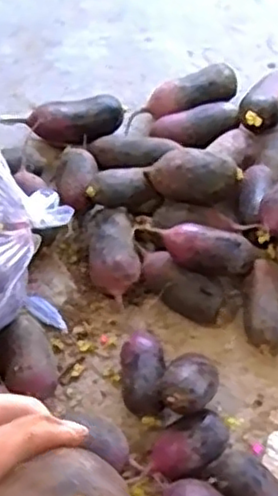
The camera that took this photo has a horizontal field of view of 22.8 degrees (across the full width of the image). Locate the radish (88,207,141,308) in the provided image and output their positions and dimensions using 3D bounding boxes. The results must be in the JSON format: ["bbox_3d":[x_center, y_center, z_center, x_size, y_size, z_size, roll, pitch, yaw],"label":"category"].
[{"bbox_3d":[-0.033,0.004,0.882,0.061,0.067,0.120,-1,57,-5],"label":"radish"}]

